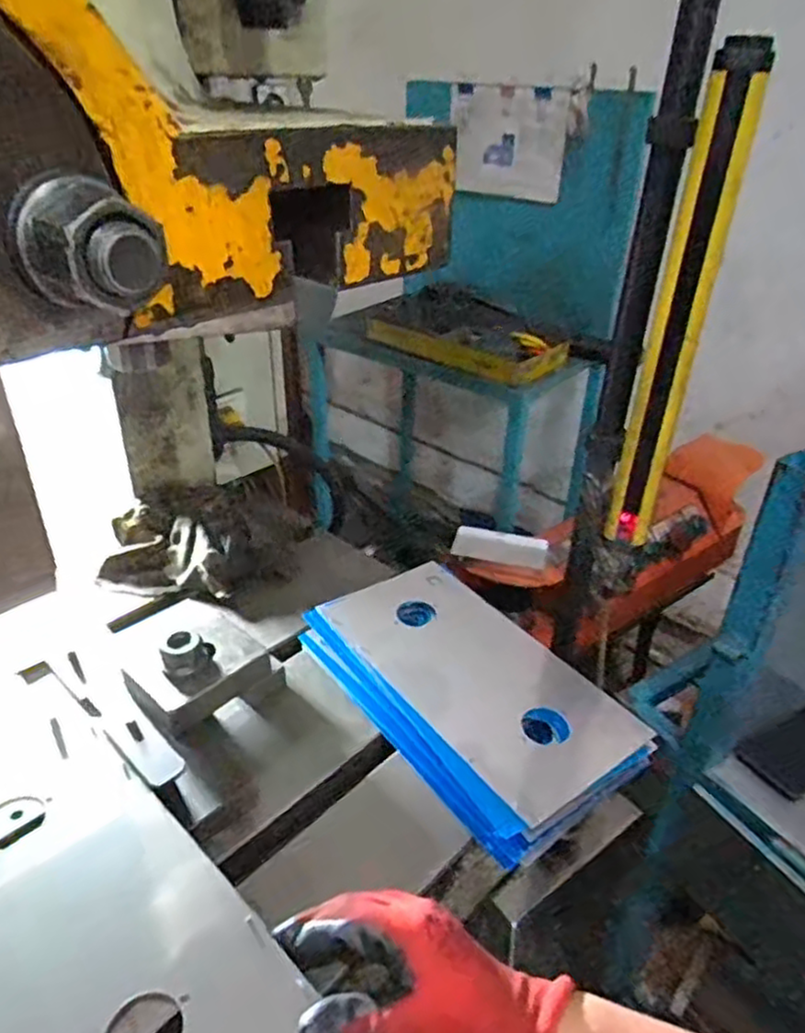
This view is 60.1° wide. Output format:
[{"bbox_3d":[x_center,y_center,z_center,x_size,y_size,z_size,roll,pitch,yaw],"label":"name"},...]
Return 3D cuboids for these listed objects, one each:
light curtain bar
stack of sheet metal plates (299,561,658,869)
[{"bbox_3d":[0.204,-0.135,0.516,0.034,0.354,0.033,-1,31,-3],"label":"light curtain bar"},{"bbox_3d":[0.058,0.149,0.628,0.174,0.041,0.306,-22,38,-32],"label":"stack of sheet metal plates"}]

